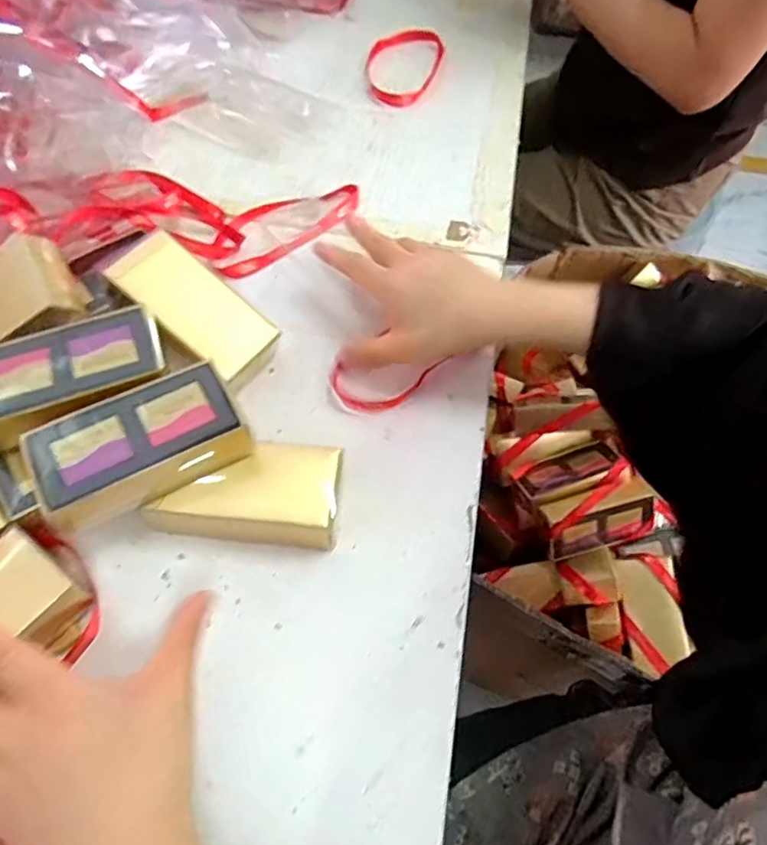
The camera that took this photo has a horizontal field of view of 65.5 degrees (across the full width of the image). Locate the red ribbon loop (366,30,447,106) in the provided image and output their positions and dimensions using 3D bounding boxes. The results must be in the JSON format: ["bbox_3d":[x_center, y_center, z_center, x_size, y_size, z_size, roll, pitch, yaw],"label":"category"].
[{"bbox_3d":[0.019,-0.391,0.653,0.073,0.012,0.141,15,59,8],"label":"red ribbon loop"}]

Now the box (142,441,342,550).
[{"bbox_3d":[-0.084,0.044,0.379,0.107,0.033,0.062,5,58,0],"label":"box"}]

